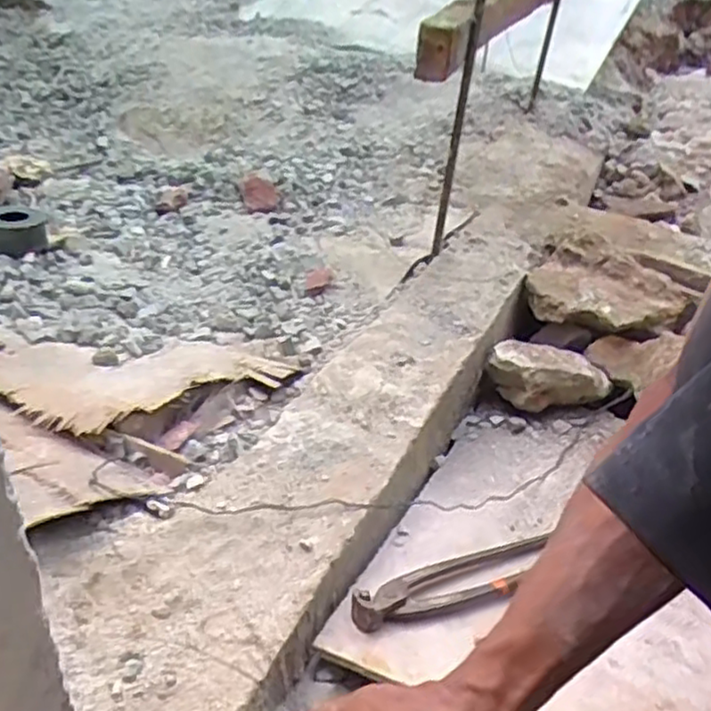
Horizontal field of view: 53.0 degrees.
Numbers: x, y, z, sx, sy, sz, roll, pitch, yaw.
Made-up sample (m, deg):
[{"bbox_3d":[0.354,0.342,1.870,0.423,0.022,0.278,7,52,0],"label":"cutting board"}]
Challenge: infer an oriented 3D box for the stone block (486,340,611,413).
[{"bbox_3d":[0.253,0.025,0.946,0.157,0.072,0.079,-8,36,-18],"label":"stone block"}]

